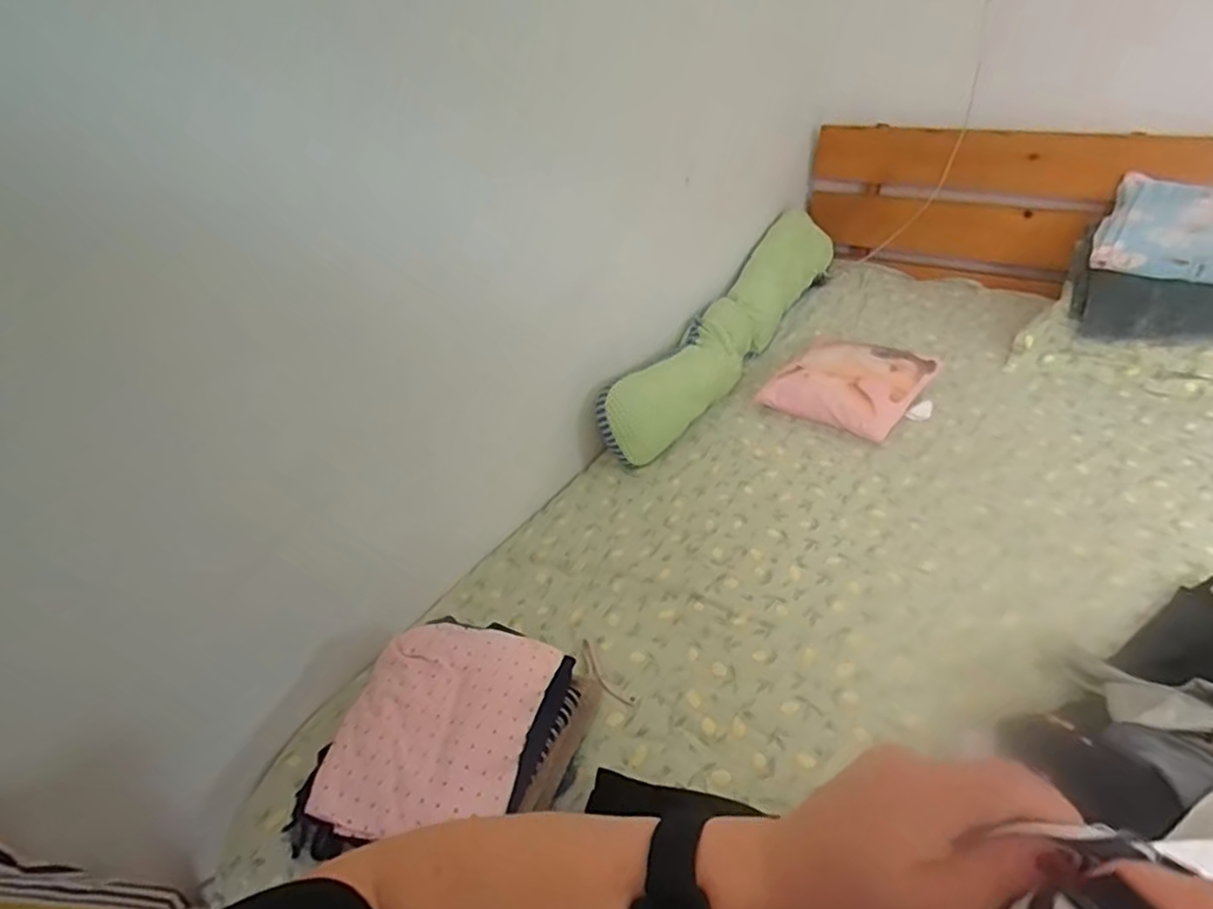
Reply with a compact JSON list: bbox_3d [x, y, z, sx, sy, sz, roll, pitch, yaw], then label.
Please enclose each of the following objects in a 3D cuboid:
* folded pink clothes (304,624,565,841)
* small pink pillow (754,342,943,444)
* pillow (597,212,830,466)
[{"bbox_3d":[-0.207,0.323,0.817,0.222,0.057,0.269,5,39,16],"label":"folded pink clothes"},{"bbox_3d":[0.538,-0.158,1.445,0.292,0.117,0.271,28,50,36],"label":"small pink pillow"},{"bbox_3d":[0.292,-0.309,1.610,0.153,0.235,0.910,21,46,31],"label":"pillow"}]

